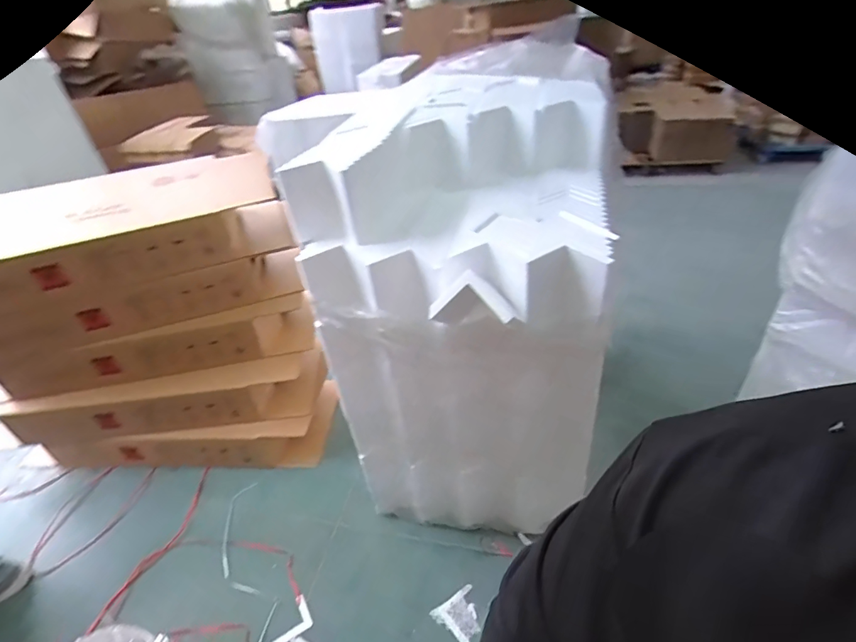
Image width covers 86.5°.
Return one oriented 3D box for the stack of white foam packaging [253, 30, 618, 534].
[{"bbox_3d":[0.079,-0.048,1.465,0.686,1.236,0.988,-4,36,3],"label":"stack of white foam packaging"}]

